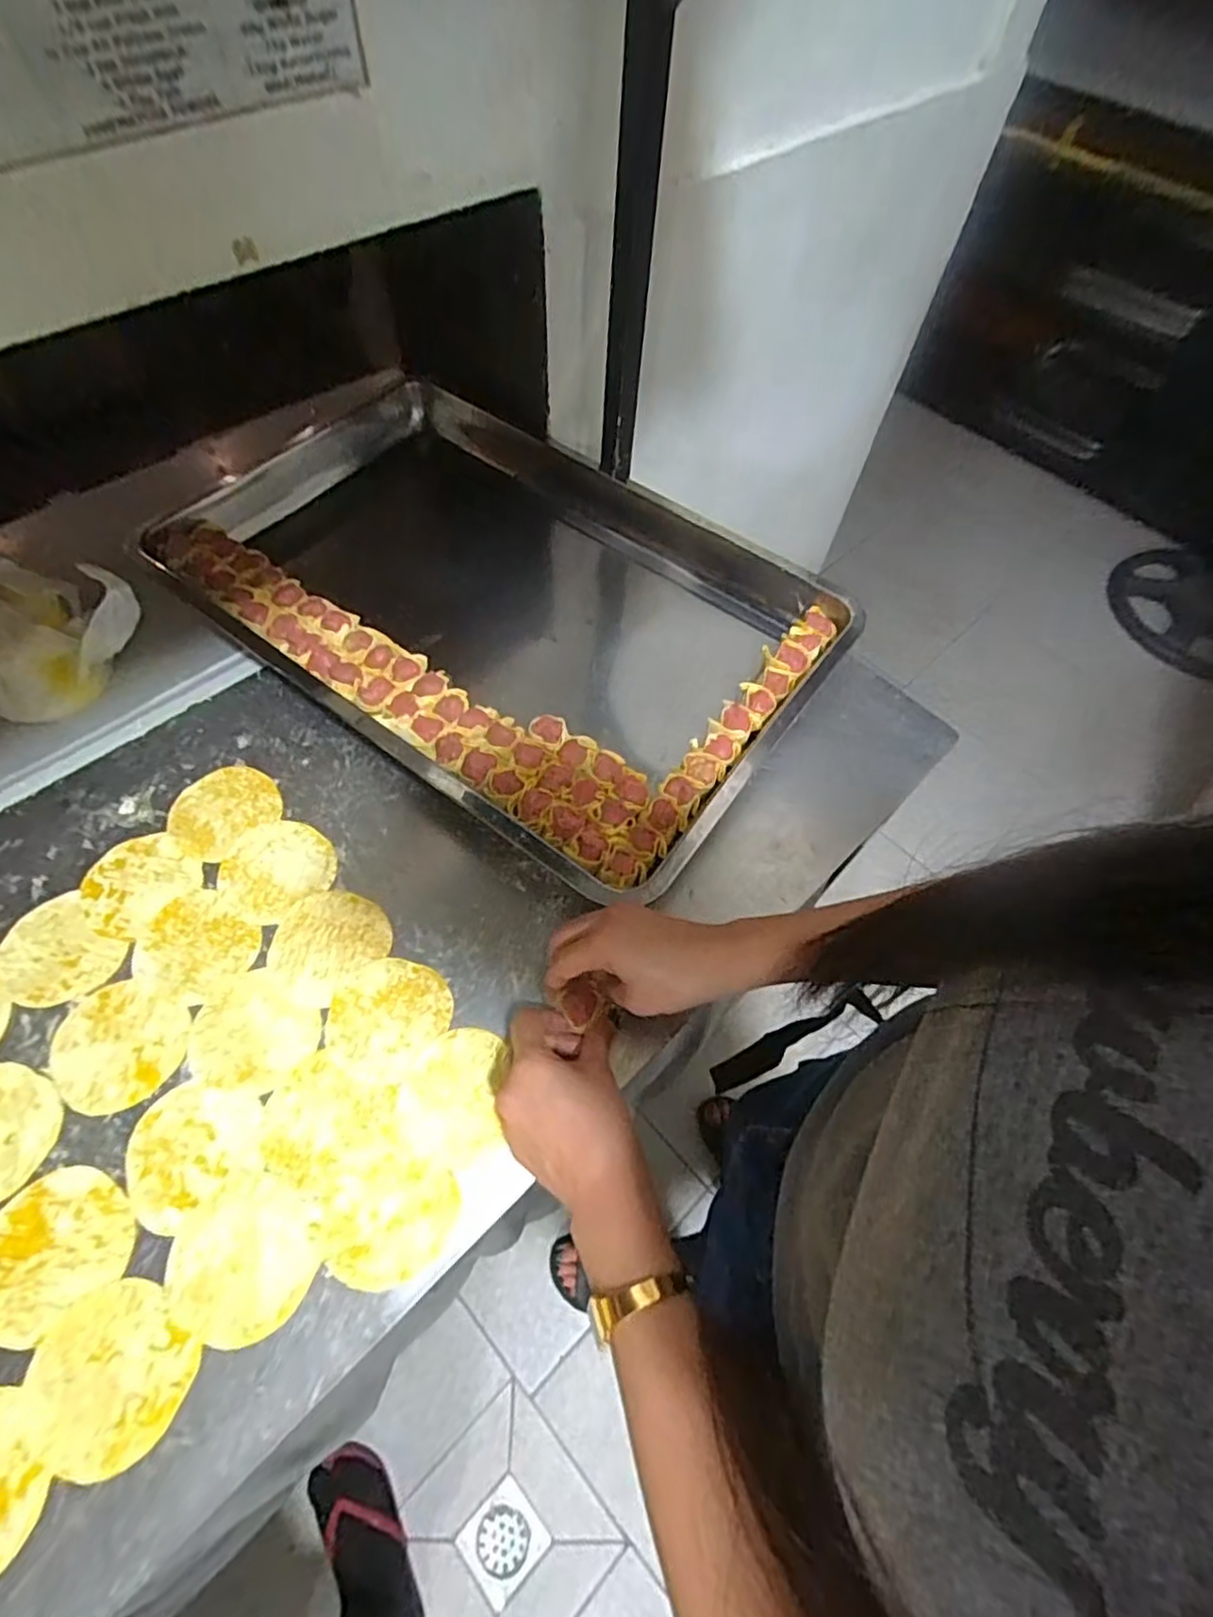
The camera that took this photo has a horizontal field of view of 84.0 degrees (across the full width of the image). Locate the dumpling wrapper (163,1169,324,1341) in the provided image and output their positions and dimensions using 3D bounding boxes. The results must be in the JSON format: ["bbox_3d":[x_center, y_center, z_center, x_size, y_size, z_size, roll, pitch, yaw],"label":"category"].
[{"bbox_3d":[-0.215,0.266,0.400,0.083,0.004,0.081,2,59,-3],"label":"dumpling wrapper"}]

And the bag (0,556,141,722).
[{"bbox_3d":[-0.476,-0.136,0.557,0.073,0.095,0.159,35,63,16],"label":"bag"}]

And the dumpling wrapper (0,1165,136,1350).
[{"bbox_3d":[-0.328,0.258,0.395,0.081,0.004,0.075,2,59,-3],"label":"dumpling wrapper"}]

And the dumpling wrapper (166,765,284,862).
[{"bbox_3d":[-0.310,0.000,0.543,0.074,0.004,0.081,2,59,-3],"label":"dumpling wrapper"}]

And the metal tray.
[{"bbox_3d":[-0.116,-0.206,0.652,0.622,0.058,0.388,34,63,15],"label":"metal tray"}]

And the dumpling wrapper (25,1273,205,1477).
[{"bbox_3d":[-0.273,0.311,0.368,0.084,0.004,0.075,38,63,17],"label":"dumpling wrapper"}]

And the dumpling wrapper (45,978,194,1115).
[{"bbox_3d":[-0.329,0.159,0.452,0.083,0.004,0.078,2,59,-3],"label":"dumpling wrapper"}]

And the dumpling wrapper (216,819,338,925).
[{"bbox_3d":[-0.258,0.045,0.524,0.082,0.004,0.078,2,59,-3],"label":"dumpling wrapper"}]

